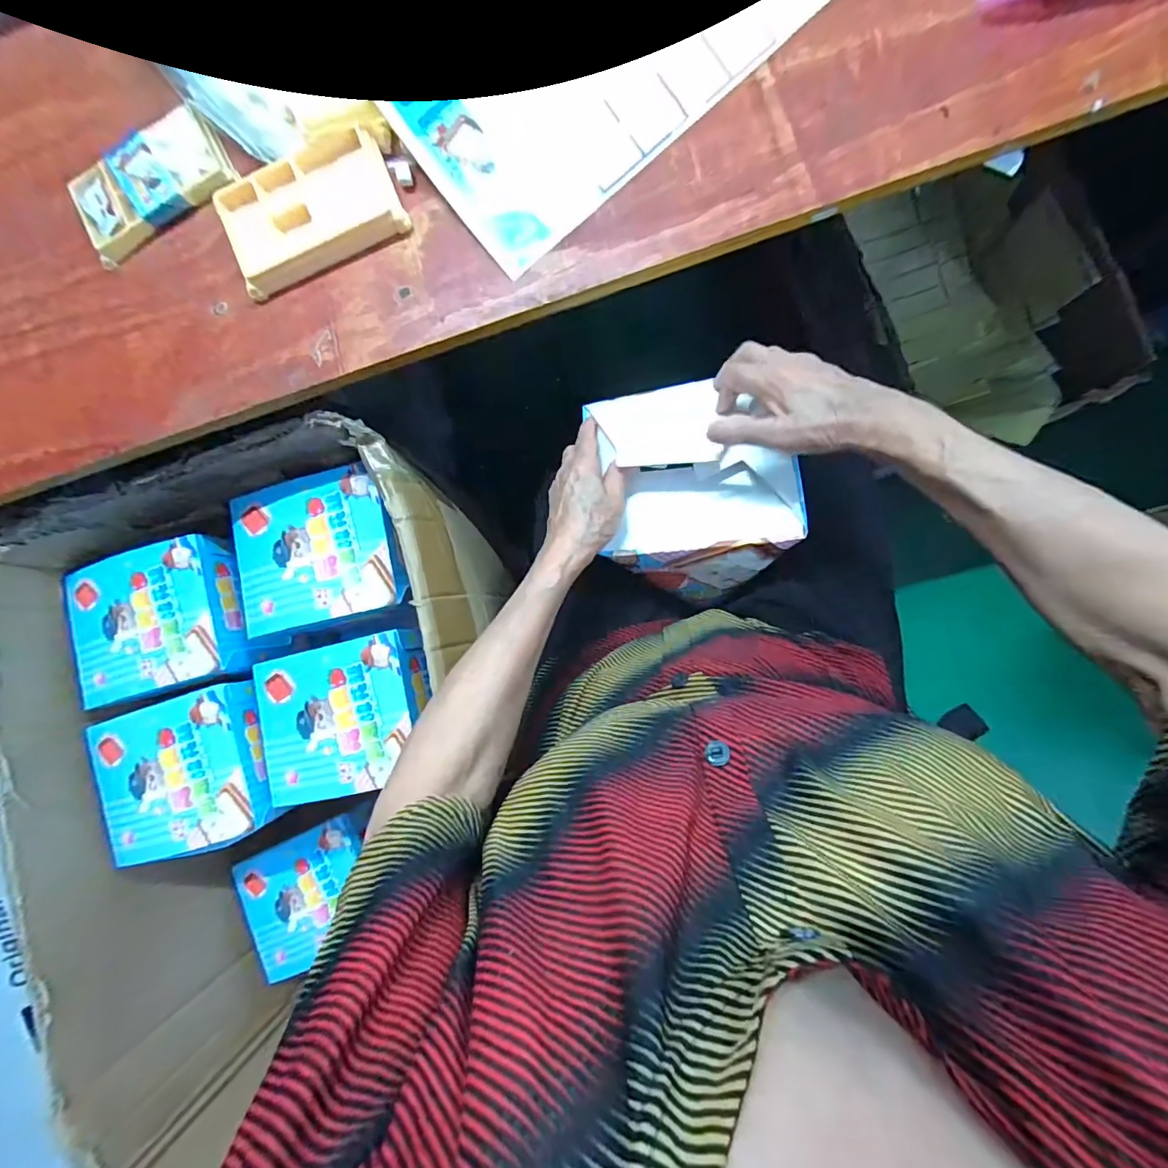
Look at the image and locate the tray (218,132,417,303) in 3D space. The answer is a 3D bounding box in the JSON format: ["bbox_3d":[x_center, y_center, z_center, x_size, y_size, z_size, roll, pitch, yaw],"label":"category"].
[{"bbox_3d":[-0.211,-0.286,0.390,0.134,0.027,0.072,-20,85,7],"label":"tray"}]

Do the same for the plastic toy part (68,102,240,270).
[{"bbox_3d":[-0.358,-0.333,0.416,0.133,0.017,0.079,-26,84,6],"label":"plastic toy part"}]

